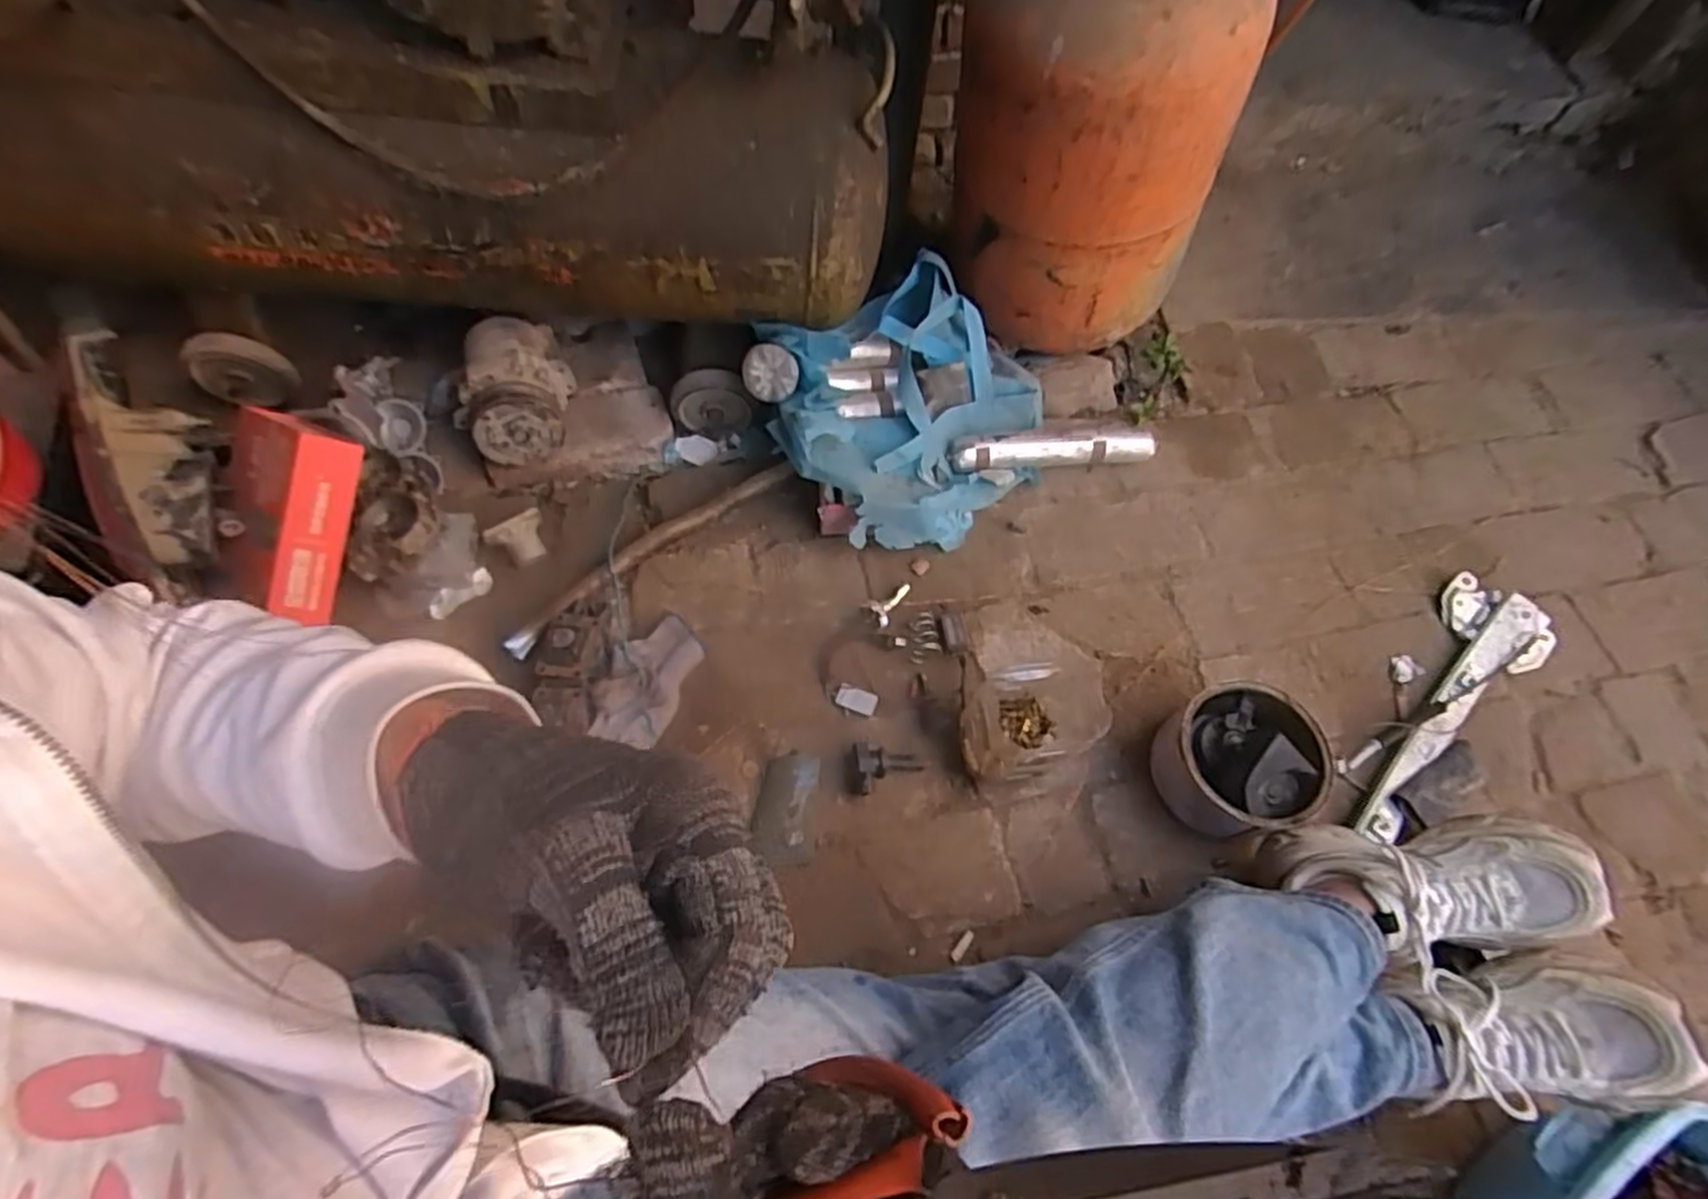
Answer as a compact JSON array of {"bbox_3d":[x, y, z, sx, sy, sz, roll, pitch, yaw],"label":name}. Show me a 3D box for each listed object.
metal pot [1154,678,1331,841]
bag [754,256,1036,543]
[{"bbox_3d":[0.397,0.168,0.810,0.151,0.112,0.143,1,63,-3],"label":"metal pot"},{"bbox_3d":[0.072,-0.236,0.983,0.349,0.194,0.304,-32,69,-17],"label":"bag"}]

